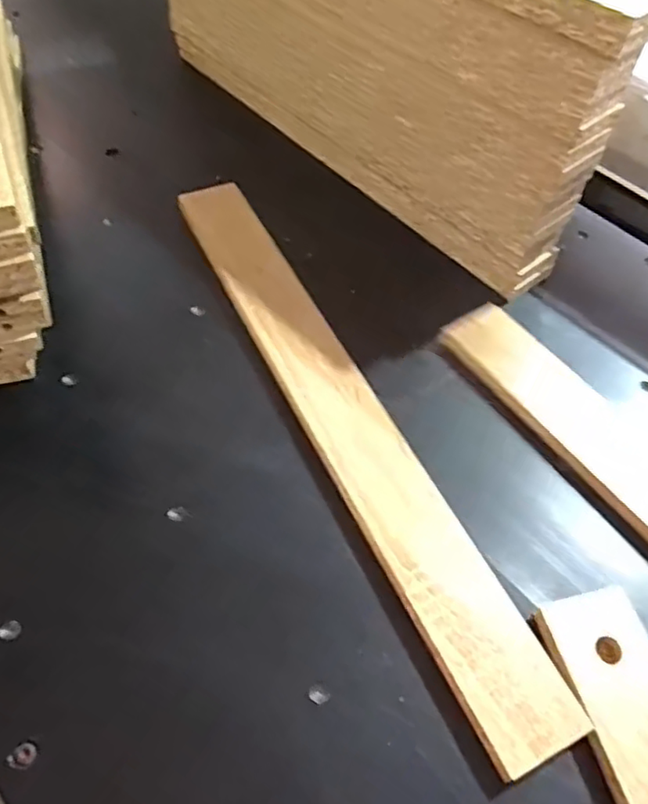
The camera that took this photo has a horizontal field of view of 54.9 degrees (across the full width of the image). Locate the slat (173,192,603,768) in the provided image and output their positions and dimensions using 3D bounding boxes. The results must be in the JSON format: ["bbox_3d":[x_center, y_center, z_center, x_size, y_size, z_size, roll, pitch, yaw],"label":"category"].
[{"bbox_3d":[0.002,-0.006,0.406,0.052,0.013,0.449,-20,58,-18],"label":"slat"}]

